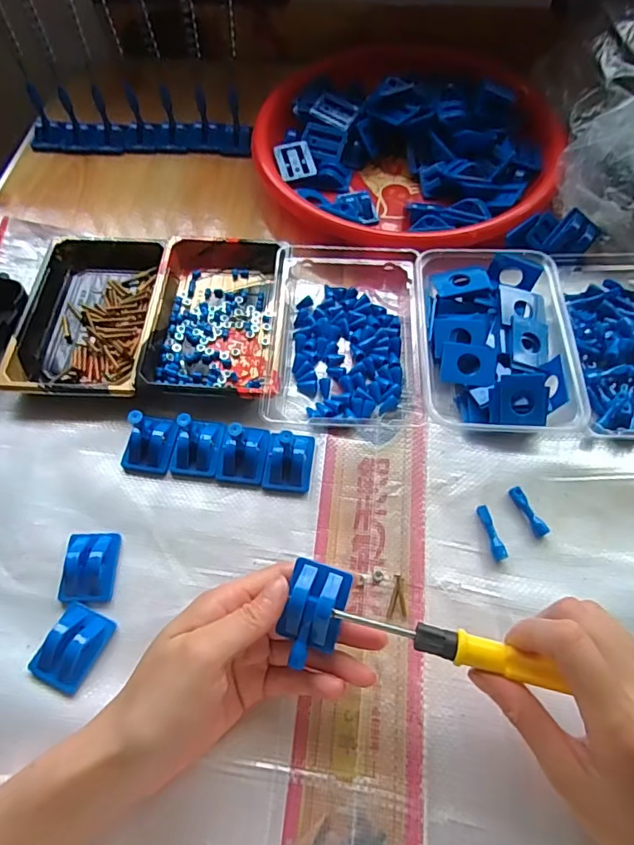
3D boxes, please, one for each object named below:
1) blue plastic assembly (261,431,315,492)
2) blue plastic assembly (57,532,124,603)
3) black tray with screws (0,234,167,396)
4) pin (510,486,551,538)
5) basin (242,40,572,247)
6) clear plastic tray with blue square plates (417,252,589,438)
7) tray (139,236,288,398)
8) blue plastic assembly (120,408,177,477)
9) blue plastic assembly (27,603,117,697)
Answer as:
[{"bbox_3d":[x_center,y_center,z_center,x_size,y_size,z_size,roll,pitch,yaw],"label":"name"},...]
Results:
[{"bbox_3d":[-0.020,0.026,0.371,0.033,0.020,0.044,7,62,5],"label":"blue plastic assembly"},{"bbox_3d":[-0.151,0.094,0.339,0.033,0.015,0.046,0,62,1],"label":"blue plastic assembly"},{"bbox_3d":[-0.190,-0.095,0.438,0.108,0.022,0.166,0,62,2],"label":"black tray with screws"},{"bbox_3d":[0.147,0.061,0.355,0.009,0.009,0.037,-25,64,-11],"label":"pin"},{"bbox_3d":[0.091,-0.293,0.519,0.297,0.052,0.290,-1,62,1],"label":"basin"},{"bbox_3d":[0.135,-0.065,0.403,0.108,0.035,0.156,2,62,2],"label":"clear plastic tray with blue square plates"},{"bbox_3d":[-0.080,-0.092,0.425,0.105,0.028,0.159,3,62,3],"label":"tray"},{"bbox_3d":[-0.124,0.011,0.368,0.035,0.042,0.041,14,63,9],"label":"blue plastic assembly"},{"bbox_3d":[-0.151,0.138,0.315,0.033,0.018,0.046,22,65,13],"label":"blue plastic assembly"}]

